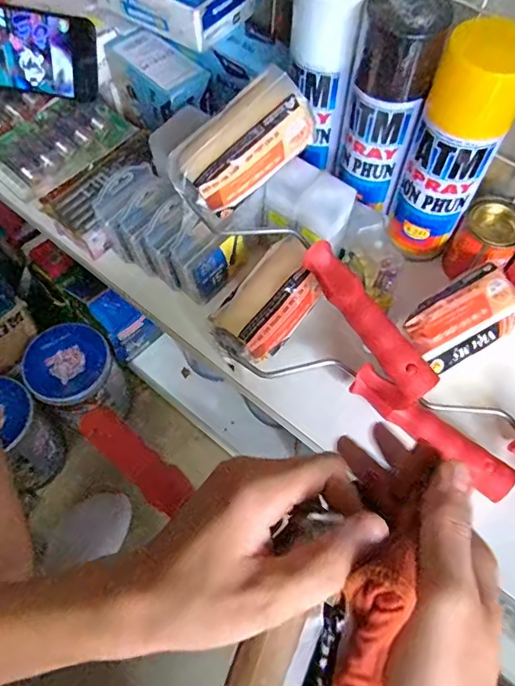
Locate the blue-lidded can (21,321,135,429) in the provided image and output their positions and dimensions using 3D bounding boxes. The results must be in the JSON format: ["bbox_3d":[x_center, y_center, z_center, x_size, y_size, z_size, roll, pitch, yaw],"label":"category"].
[{"bbox_3d":[-0.258,0.053,0.717,0.111,0.129,0.110,1,59,-2],"label":"blue-lidded can"}]

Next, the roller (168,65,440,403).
[{"bbox_3d":[0.056,-0.082,0.410,0.118,0.071,0.273,-43,90,5],"label":"roller"}]

